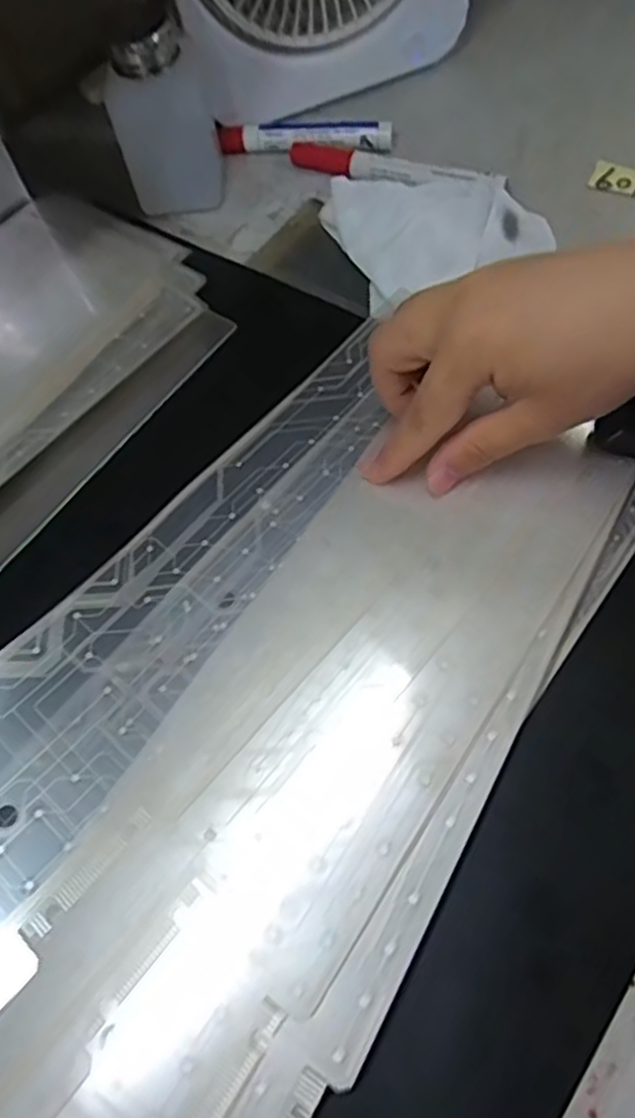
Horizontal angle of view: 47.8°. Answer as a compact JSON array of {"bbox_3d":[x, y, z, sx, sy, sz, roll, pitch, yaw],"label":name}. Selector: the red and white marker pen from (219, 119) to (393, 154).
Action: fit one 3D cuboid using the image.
[{"bbox_3d":[-0.008,-0.275,0.471,0.112,0.020,0.018,6,64,10],"label":"red and white marker pen"}]

